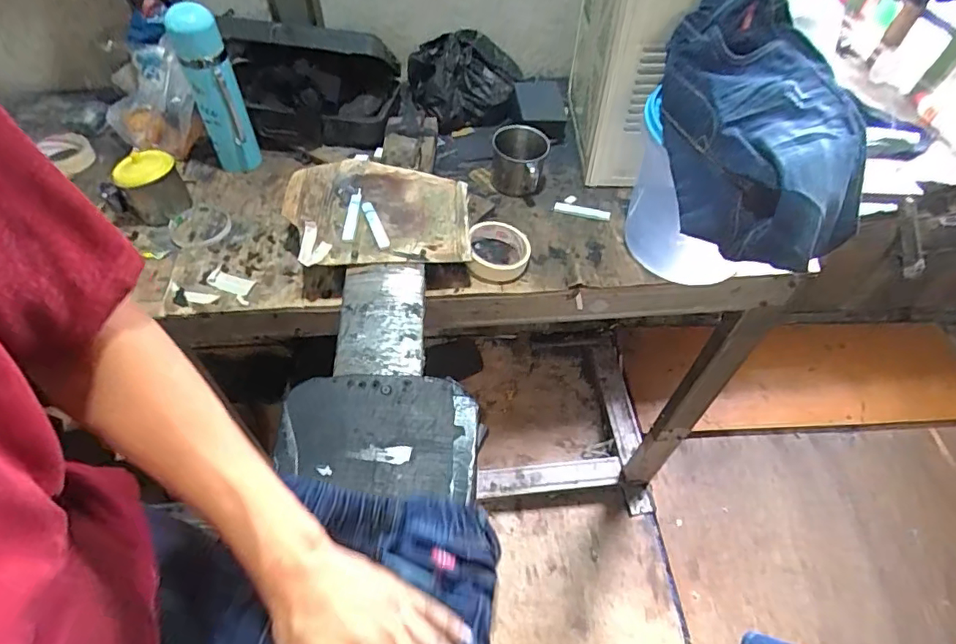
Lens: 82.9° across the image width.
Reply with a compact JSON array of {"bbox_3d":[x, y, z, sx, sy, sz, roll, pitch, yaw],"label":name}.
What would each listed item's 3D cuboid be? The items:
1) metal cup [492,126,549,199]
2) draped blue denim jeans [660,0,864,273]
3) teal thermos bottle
[{"bbox_3d":[0.058,-0.236,0.803,0.082,0.070,0.081,12,53,8],"label":"metal cup"},{"bbox_3d":[0.305,-0.215,0.579,0.202,0.161,0.270,-1,52,-1],"label":"draped blue denim jeans"},{"bbox_3d":[-0.365,-0.315,0.755,0.064,0.219,0.059,-22,55,-17],"label":"teal thermos bottle"}]

